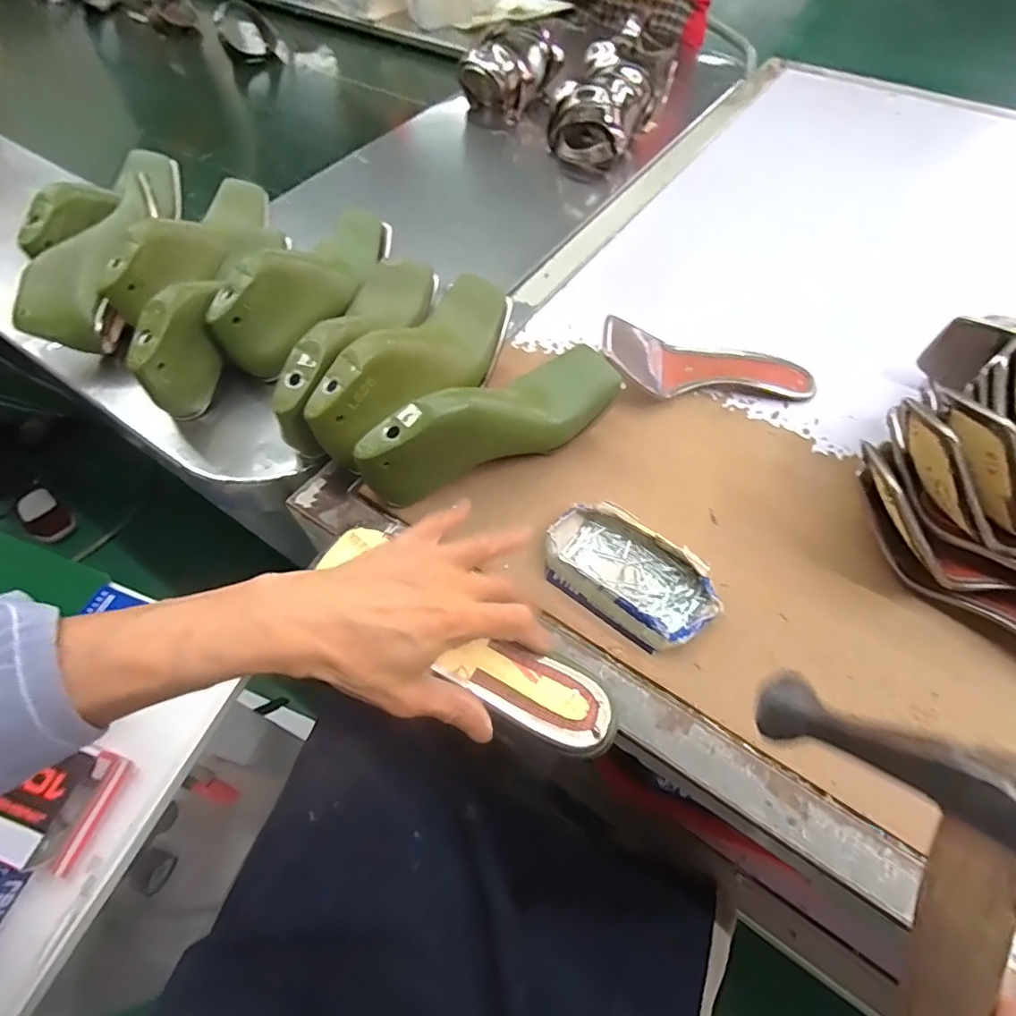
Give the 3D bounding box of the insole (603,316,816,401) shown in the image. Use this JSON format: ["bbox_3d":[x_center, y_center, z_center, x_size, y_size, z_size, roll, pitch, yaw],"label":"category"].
[{"bbox_3d":[0.199,-0.145,0.527,0.216,0.055,0.075,3,59,3],"label":"insole"}]

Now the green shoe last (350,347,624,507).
[{"bbox_3d":[-0.012,-0.070,0.453,0.220,0.099,0.062,-27,62,-15],"label":"green shoe last"}]

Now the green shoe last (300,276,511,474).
[{"bbox_3d":[-0.081,-0.125,0.494,0.068,0.099,0.218,31,63,18],"label":"green shoe last"}]

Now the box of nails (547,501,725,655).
[{"bbox_3d":[0.094,0.051,0.422,0.134,0.027,0.080,34,65,19],"label":"box of nails"}]

